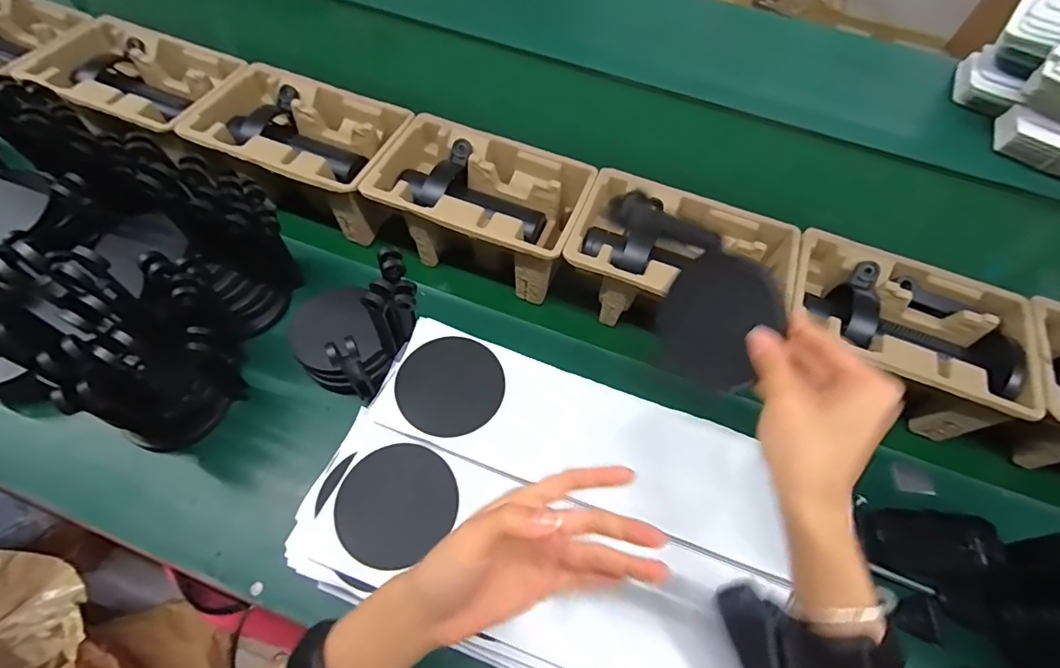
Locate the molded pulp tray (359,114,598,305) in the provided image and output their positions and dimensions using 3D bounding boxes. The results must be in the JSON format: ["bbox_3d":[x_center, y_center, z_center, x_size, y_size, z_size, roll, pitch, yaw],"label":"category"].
[{"bbox_3d":[-0.057,-0.145,0.594,0.227,0.099,0.141,18,59,8],"label":"molded pulp tray"}]

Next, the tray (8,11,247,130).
[{"bbox_3d":[-0.496,-0.317,0.635,0.246,0.049,0.150,19,59,9],"label":"tray"}]

